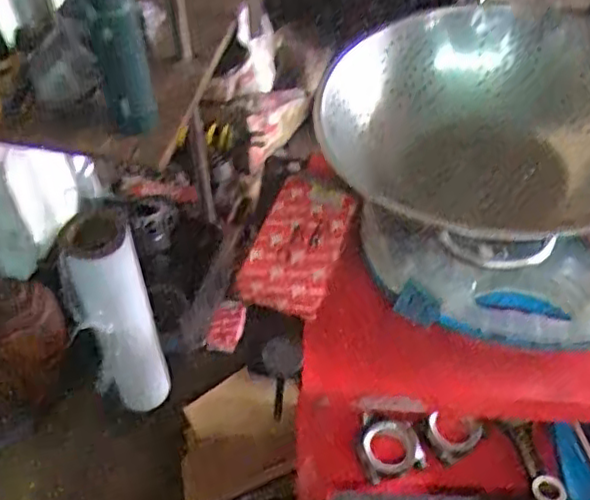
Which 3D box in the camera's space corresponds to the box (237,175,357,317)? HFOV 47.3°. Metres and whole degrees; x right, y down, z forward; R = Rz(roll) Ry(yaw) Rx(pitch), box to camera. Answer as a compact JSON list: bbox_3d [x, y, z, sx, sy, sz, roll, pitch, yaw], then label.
[{"bbox_3d":[0.006,-0.004,0.734,0.089,0.049,0.163,16,53,13],"label":"box"}]

